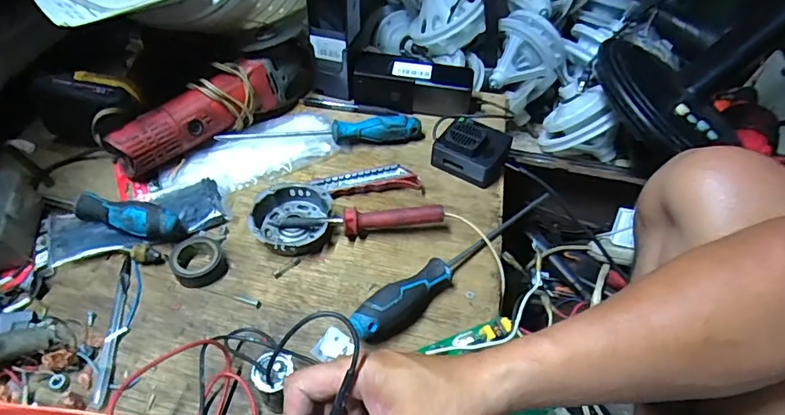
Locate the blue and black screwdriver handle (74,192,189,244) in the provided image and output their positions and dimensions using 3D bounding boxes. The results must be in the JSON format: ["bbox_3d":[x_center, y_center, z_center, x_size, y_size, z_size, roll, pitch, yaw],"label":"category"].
[{"bbox_3d":[-0.273,0.009,0.511,0.115,0.032,0.031,14,49,9],"label":"blue and black screwdriver handle"}]

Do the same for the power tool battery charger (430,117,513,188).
[{"bbox_3d":[0.100,-0.072,0.604,0.081,0.049,0.070,27,52,20],"label":"power tool battery charger"}]

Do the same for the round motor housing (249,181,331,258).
[{"bbox_3d":[-0.108,0.012,0.528,0.081,0.029,0.088,1,48,-3],"label":"round motor housing"}]

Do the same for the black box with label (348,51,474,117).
[{"bbox_3d":[0.029,-0.166,0.672,0.162,0.058,0.060,11,48,6],"label":"black box with label"}]

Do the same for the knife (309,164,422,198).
[{"bbox_3d":[-0.030,-0.031,0.579,0.121,0.018,0.035,-5,49,-8],"label":"knife"}]

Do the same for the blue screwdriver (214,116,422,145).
[{"bbox_3d":[-0.086,-0.095,0.616,0.243,0.037,0.025,-4,49,-7],"label":"blue screwdriver"}]

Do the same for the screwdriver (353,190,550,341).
[{"bbox_3d":[0.075,0.050,0.502,0.276,0.041,0.031,-31,57,-28],"label":"screwdriver"}]

